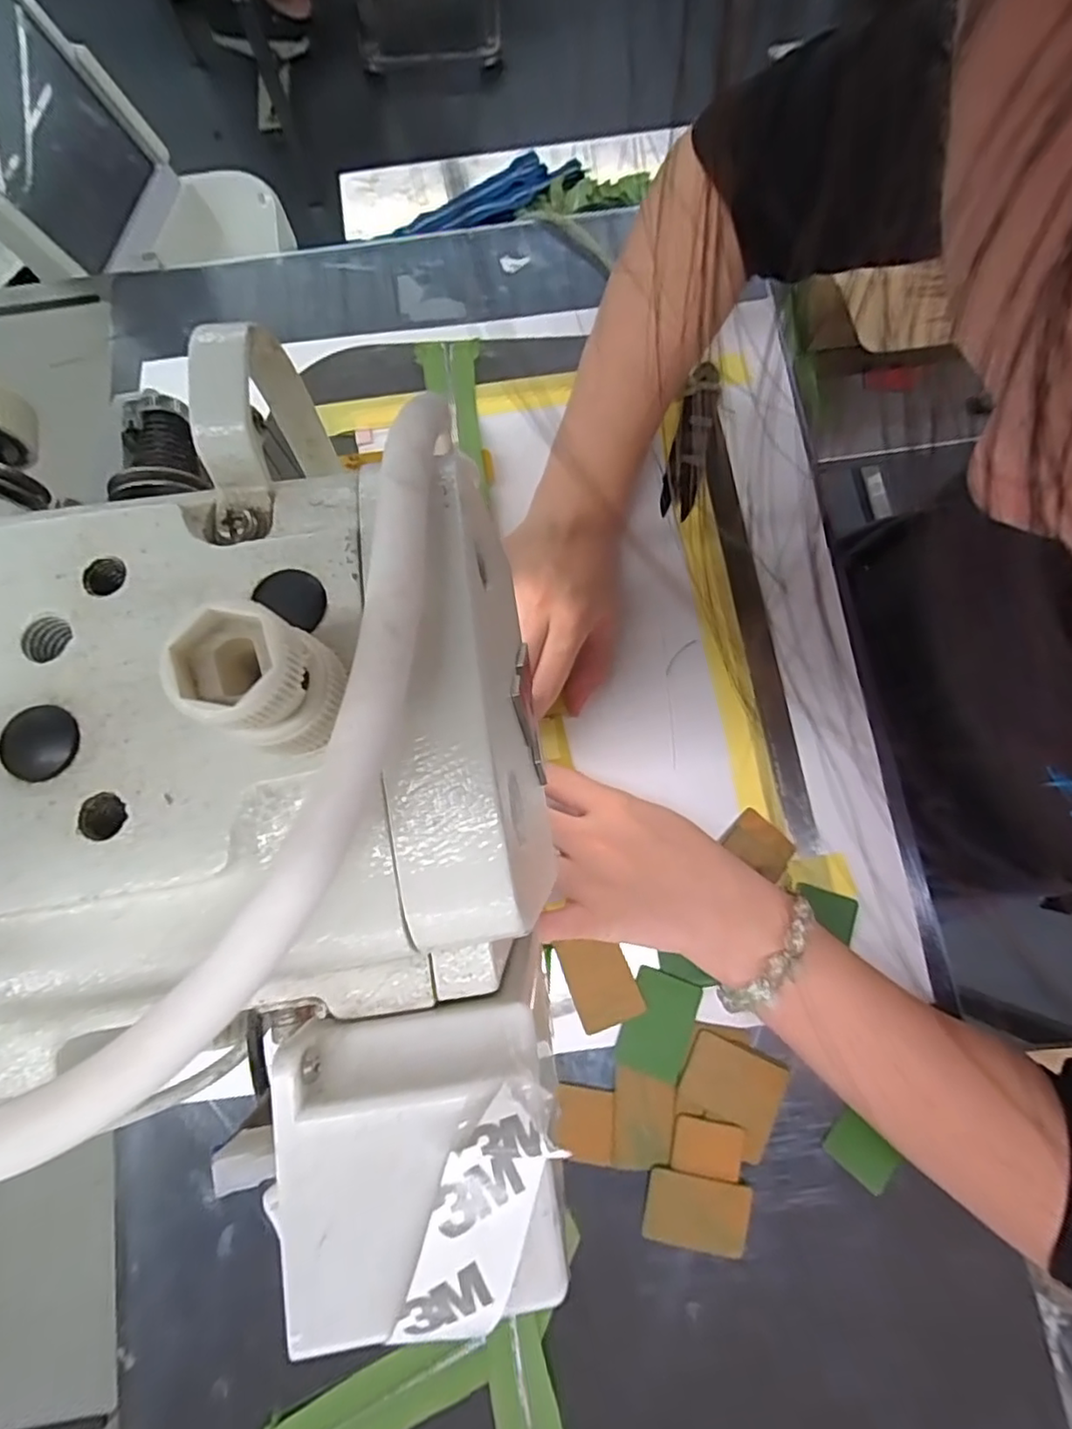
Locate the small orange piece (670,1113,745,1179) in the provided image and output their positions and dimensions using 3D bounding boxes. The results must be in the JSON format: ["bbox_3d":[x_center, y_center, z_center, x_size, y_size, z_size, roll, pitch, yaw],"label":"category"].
[{"bbox_3d":[0.090,0.226,0.316,0.036,0.004,0.026,12,79,3],"label":"small orange piece"}]

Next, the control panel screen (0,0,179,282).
[{"bbox_3d":[-0.393,-0.456,0.456,0.033,0.218,0.165,14,82,21],"label":"control panel screen"}]

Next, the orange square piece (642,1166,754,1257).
[{"bbox_3d":[0.083,0.256,0.312,0.052,0.008,0.033,11,79,3],"label":"orange square piece"}]

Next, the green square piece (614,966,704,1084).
[{"bbox_3d":[0.066,0.167,0.327,0.035,0.004,0.051,20,79,5],"label":"green square piece"}]

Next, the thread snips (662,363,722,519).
[{"bbox_3d":[0.100,-0.177,0.390,0.023,0.015,0.100,15,79,4],"label":"thread snips"}]

